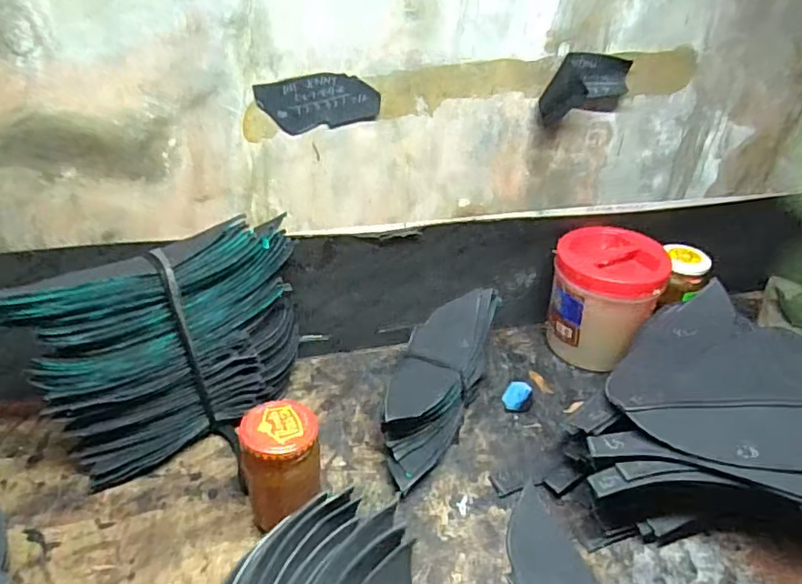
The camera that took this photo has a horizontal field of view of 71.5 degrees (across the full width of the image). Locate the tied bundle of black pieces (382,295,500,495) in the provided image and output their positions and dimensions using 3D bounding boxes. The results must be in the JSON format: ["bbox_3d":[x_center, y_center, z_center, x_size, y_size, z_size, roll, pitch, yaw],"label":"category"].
[{"bbox_3d":[0.038,0.092,0.587,0.076,0.077,0.237,14,37,17],"label":"tied bundle of black pieces"}]

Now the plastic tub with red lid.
[{"bbox_3d":[0.236,0.008,0.661,0.113,0.134,0.107,1,35,-1],"label":"plastic tub with red lid"}]

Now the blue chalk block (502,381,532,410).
[{"bbox_3d":[0.126,0.114,0.610,0.027,0.022,0.032,18,38,21],"label":"blue chalk block"}]

